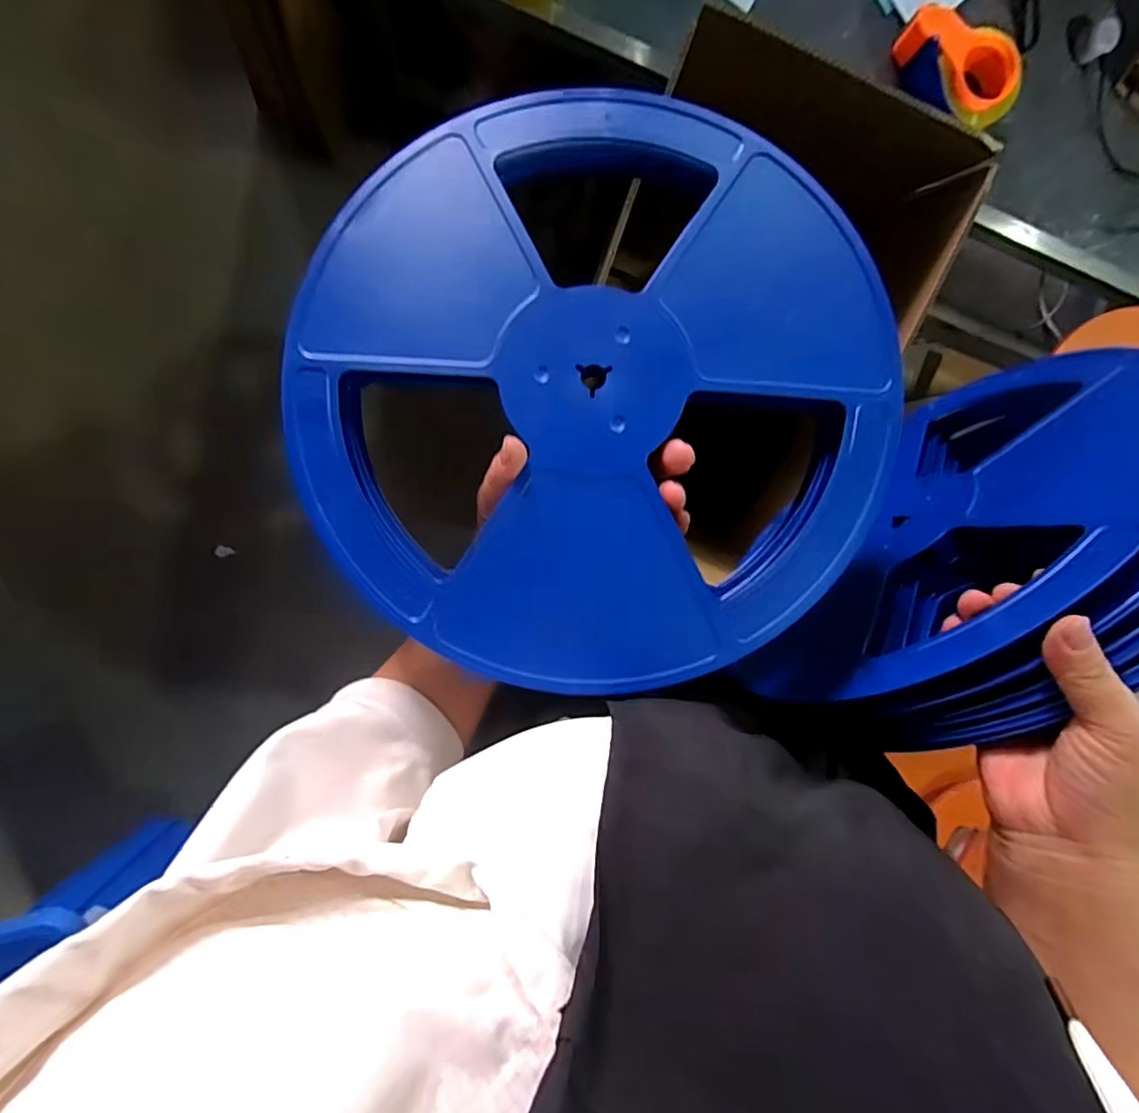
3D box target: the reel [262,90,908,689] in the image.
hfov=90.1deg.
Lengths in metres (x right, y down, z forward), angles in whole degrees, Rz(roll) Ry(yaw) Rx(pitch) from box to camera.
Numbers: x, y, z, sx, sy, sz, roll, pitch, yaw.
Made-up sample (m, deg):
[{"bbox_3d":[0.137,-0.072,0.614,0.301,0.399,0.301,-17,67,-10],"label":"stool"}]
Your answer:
[{"bbox_3d":[0.013,-0.093,0.312,0.307,0.033,0.315,0,88,1],"label":"reel"}]

